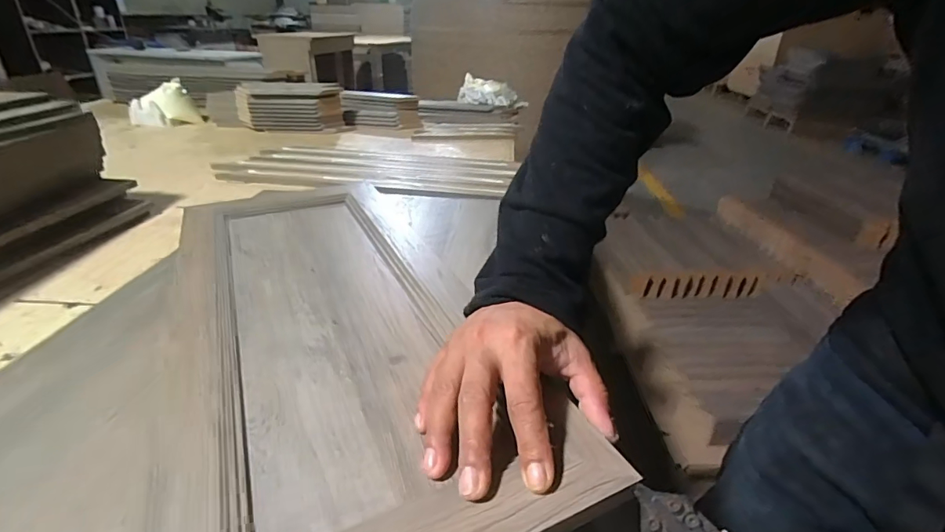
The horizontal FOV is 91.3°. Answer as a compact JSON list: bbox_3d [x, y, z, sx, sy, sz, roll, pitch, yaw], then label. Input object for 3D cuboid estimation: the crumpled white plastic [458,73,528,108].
[{"bbox_3d":[0.058,-0.491,1.320,0.187,0.082,0.086,6,29,9],"label":"crumpled white plastic"}]

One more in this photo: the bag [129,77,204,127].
[{"bbox_3d":[-0.698,-0.361,1.042,0.138,0.089,0.064,-14,32,-26],"label":"bag"}]

